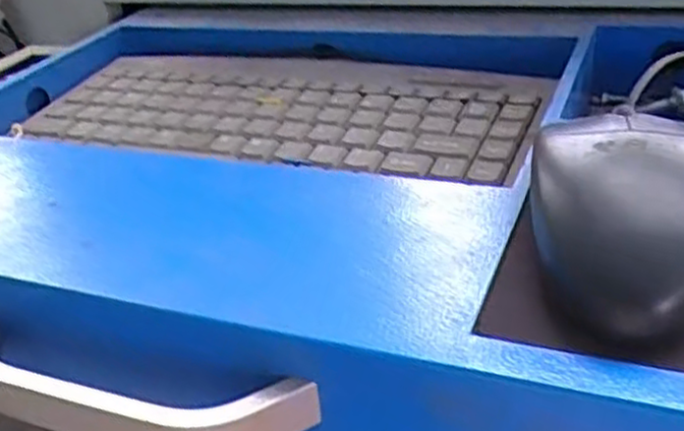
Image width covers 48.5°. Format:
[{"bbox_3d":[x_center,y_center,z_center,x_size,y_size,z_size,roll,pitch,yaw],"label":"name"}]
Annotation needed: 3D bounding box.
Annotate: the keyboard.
[{"bbox_3d":[-0.036,-0.059,0.415,0.280,0.013,0.108,7,34,24],"label":"keyboard"}]

